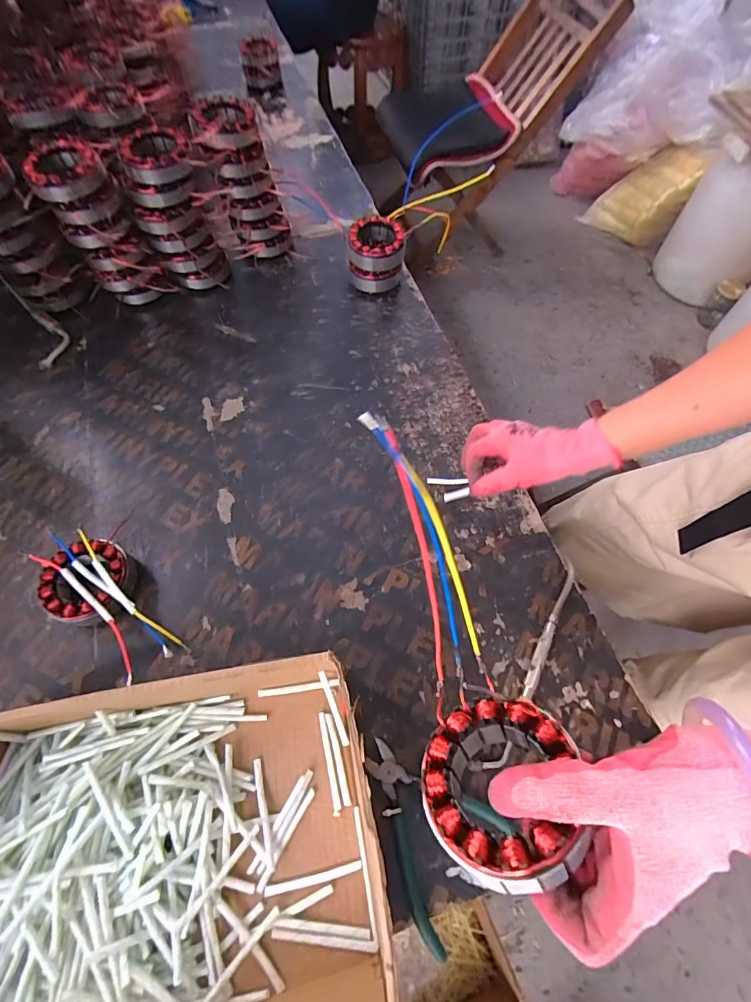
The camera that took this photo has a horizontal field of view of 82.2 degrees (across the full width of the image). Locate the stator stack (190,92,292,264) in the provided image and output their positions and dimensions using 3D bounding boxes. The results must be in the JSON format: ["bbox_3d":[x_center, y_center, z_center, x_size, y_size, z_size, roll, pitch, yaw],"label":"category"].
[{"bbox_3d":[-0.198,-0.477,0.661,0.097,0.194,0.090,-19,66,-9],"label":"stator stack"}]

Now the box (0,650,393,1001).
[{"bbox_3d":[-0.164,0.275,0.342,0.326,0.098,0.245,-9,65,-5],"label":"box"}]

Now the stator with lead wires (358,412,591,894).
[{"bbox_3d":[0.052,0.073,0.276,0.081,0.048,0.261,-9,60,-5],"label":"stator with lead wires"}]

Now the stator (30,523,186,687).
[{"bbox_3d":[-0.285,0.105,0.457,0.183,0.042,0.086,41,71,17],"label":"stator"}]

